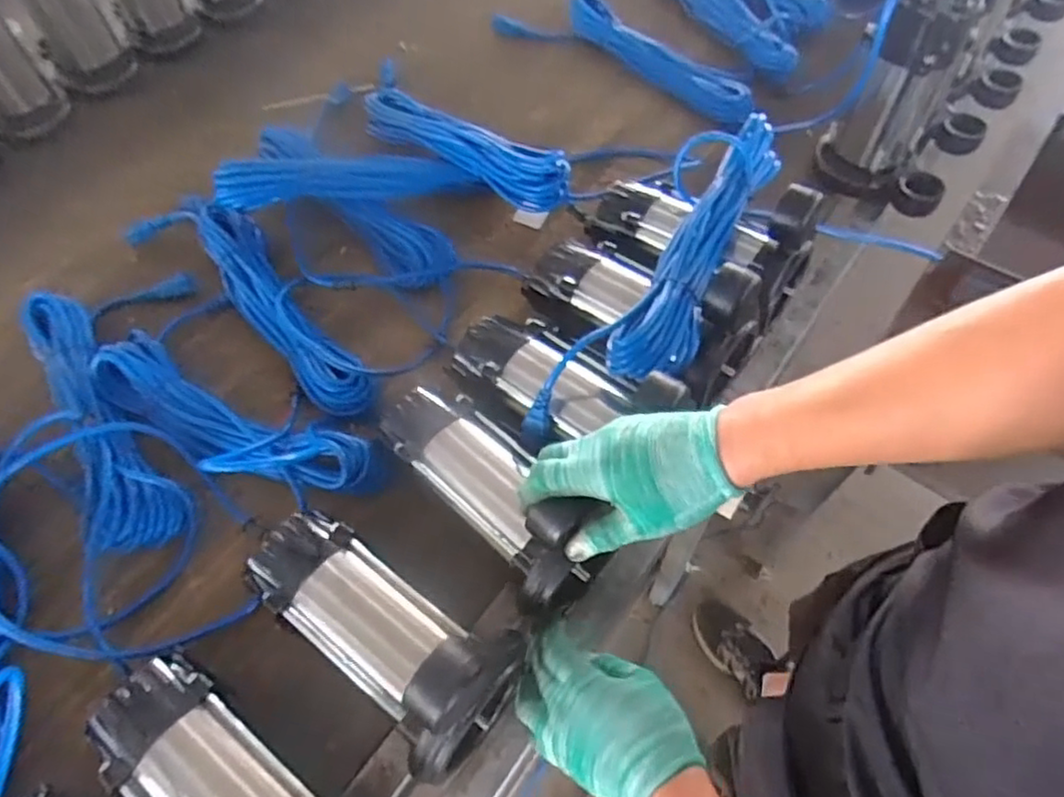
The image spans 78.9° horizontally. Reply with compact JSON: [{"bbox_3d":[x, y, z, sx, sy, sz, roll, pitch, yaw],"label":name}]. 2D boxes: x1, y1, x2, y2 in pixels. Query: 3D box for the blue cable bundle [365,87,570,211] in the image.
[{"bbox_3d":[-0.104,-0.330,0.822,0.349,0.064,0.051,35,65,21],"label":"blue cable bundle"}]

